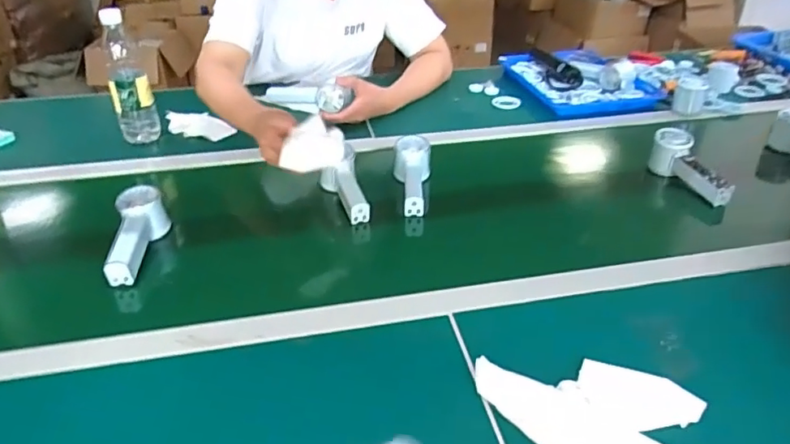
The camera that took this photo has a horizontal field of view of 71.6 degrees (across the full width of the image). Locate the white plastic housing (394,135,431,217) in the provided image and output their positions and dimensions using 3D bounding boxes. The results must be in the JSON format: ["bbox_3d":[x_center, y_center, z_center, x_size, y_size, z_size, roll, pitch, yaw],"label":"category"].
[{"bbox_3d":[0.027,-0.068,0.838,0.056,0.047,0.161,0,47,2],"label":"white plastic housing"}]

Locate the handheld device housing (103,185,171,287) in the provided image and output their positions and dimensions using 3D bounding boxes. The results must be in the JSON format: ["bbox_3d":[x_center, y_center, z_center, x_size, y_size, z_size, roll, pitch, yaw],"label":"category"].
[{"bbox_3d":[-0.333,0.015,0.700,0.058,0.057,0.148,-6,34,-8],"label":"handheld device housing"}]

